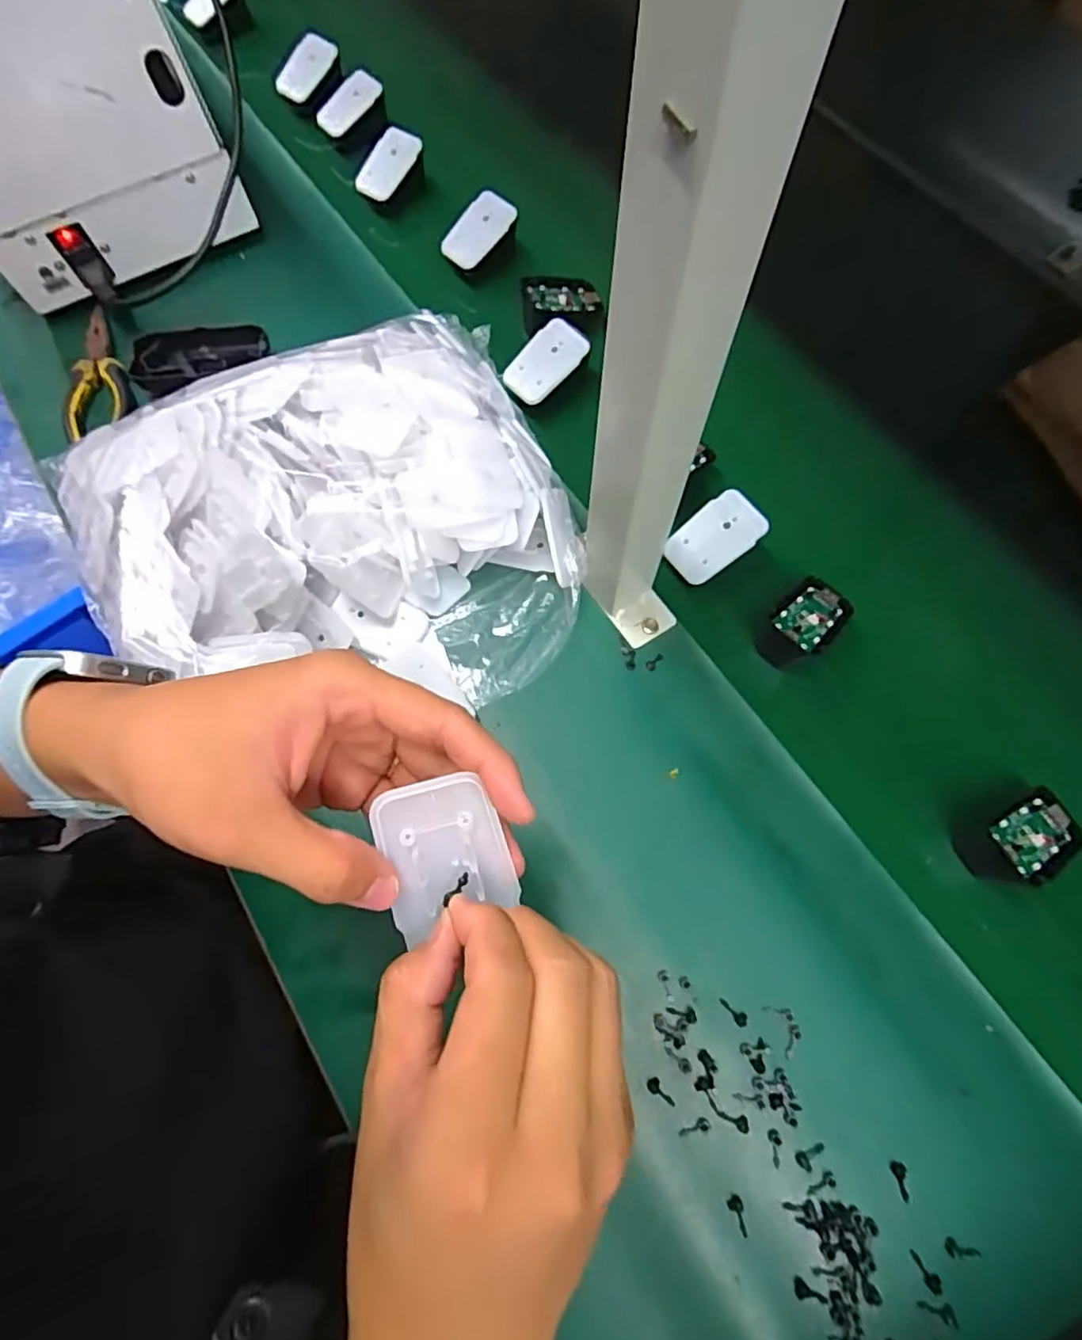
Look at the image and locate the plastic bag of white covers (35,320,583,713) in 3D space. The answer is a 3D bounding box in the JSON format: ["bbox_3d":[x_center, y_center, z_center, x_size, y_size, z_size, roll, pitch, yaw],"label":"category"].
[{"bbox_3d":[-0.158,-0.099,0.434,0.332,0.080,0.297,-21,73,-6],"label":"plastic bag of white covers"}]

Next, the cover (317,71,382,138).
[{"bbox_3d":[-0.195,-0.575,0.631,0.075,0.029,0.012,-22,44,24],"label":"cover"}]

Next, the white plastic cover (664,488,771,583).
[{"bbox_3d":[0.124,-0.095,0.447,0.069,0.005,0.043,-38,81,8],"label":"white plastic cover"}]

